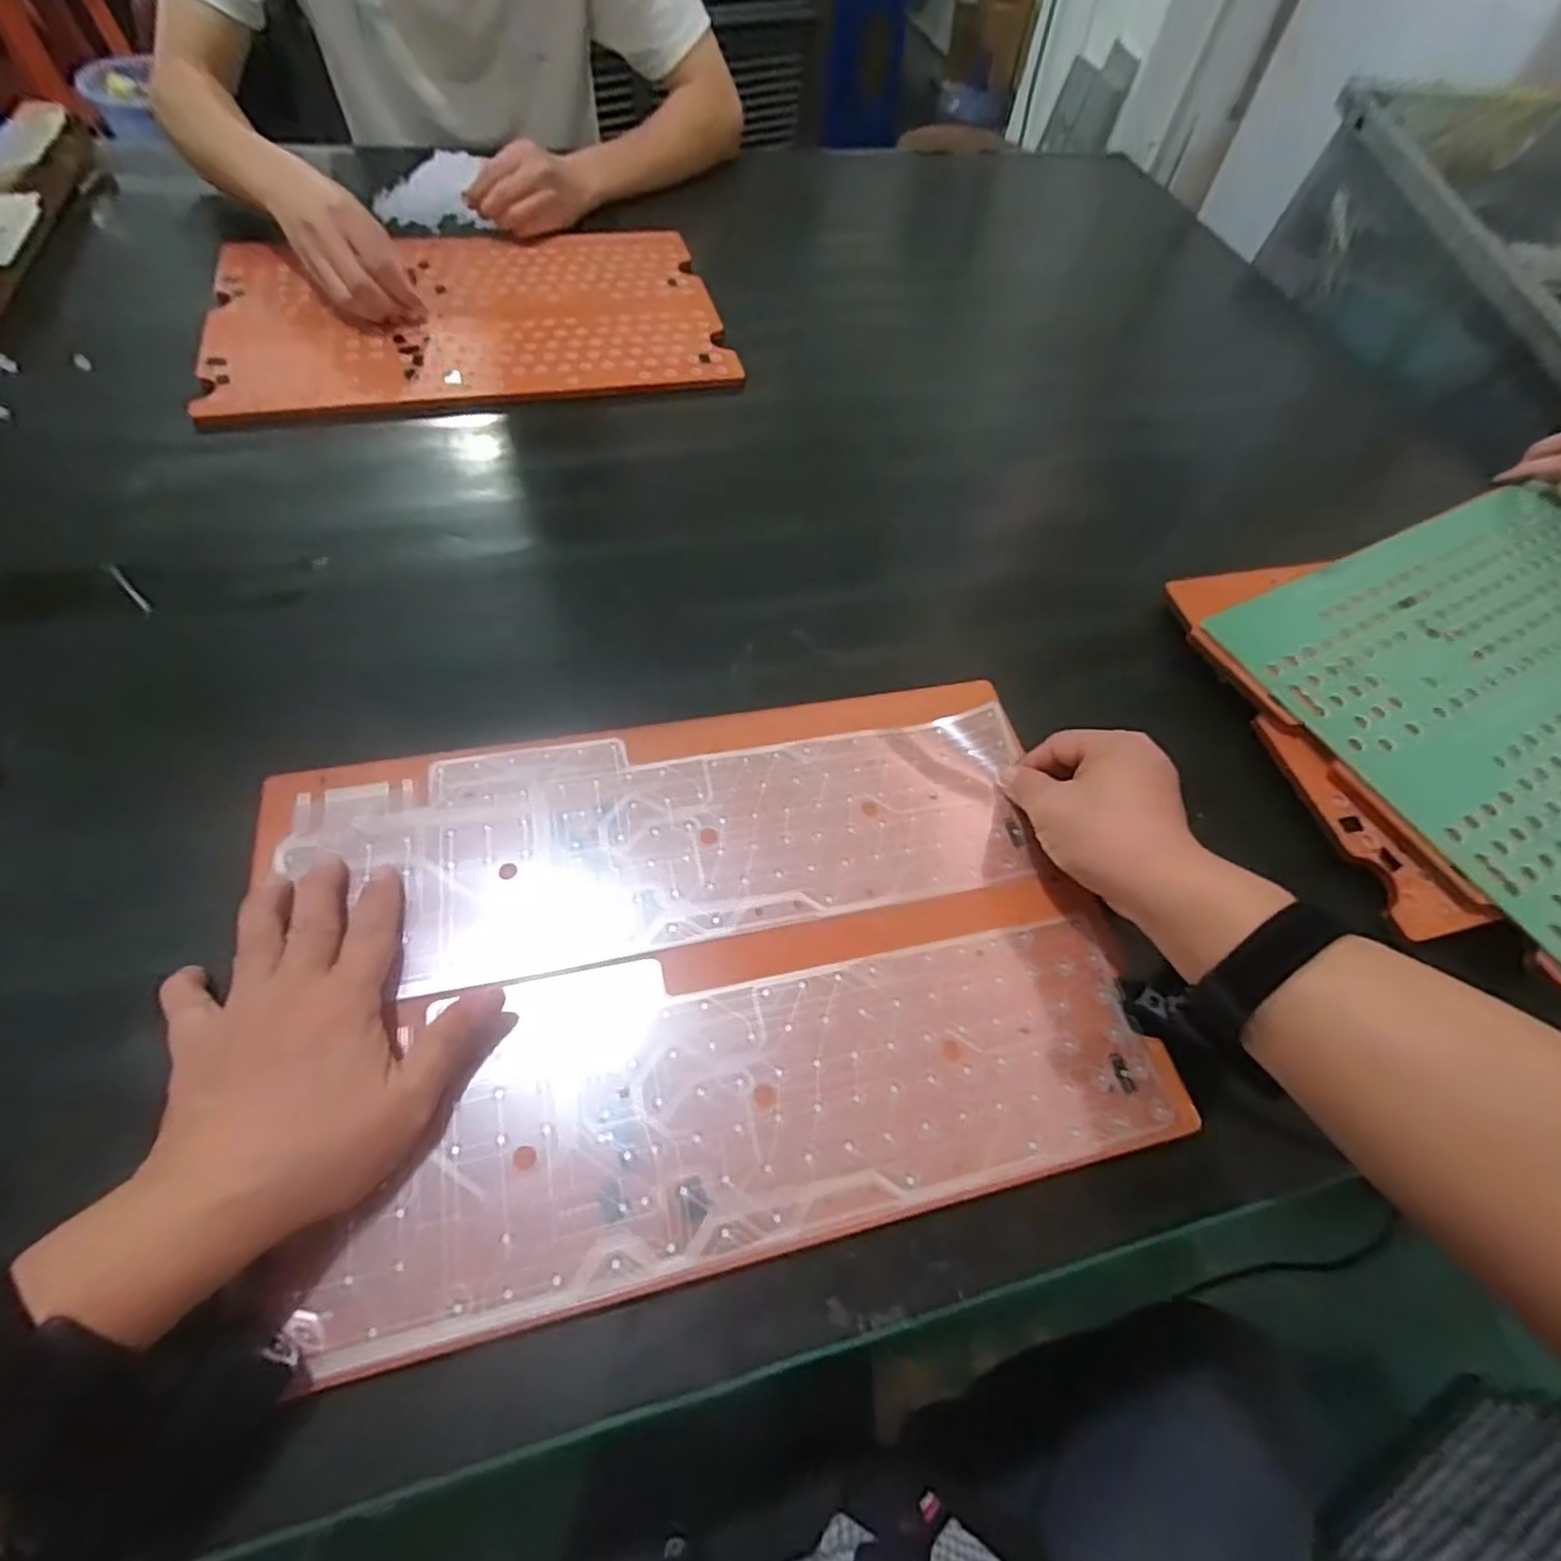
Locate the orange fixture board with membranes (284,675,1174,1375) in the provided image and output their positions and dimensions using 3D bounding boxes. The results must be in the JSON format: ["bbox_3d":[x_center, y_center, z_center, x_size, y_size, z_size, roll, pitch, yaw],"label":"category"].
[{"bbox_3d":[-0.029,0.081,0.370,0.394,0.025,0.274,-10,63,-9],"label":"orange fixture board with membranes"}]

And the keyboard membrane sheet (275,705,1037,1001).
[{"bbox_3d":[-0.050,0.031,0.397,0.384,0.009,0.123,-6,62,-10],"label":"keyboard membrane sheet"}]

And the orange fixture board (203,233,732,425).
[{"bbox_3d":[-0.276,-0.423,0.661,0.427,0.016,0.291,-13,62,-14],"label":"orange fixture board"}]

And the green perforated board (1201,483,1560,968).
[{"bbox_3d":[0.541,-0.079,0.512,0.418,0.012,0.275,-24,64,-18],"label":"green perforated board"}]

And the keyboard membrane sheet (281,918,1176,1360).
[{"bbox_3d":[-0.008,0.139,0.340,0.375,0.007,0.123,-9,63,-12],"label":"keyboard membrane sheet"}]

